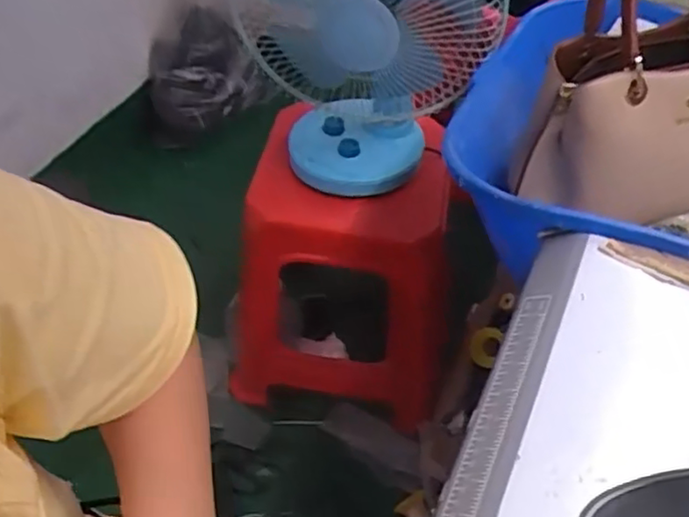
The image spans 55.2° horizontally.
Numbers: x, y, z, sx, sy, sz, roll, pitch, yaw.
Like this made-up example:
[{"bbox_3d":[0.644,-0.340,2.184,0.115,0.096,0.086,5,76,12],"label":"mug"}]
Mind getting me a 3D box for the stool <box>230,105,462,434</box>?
[{"bbox_3d":[0.020,0.044,1.172,0.368,0.471,0.302,14,50,11],"label":"stool"}]

